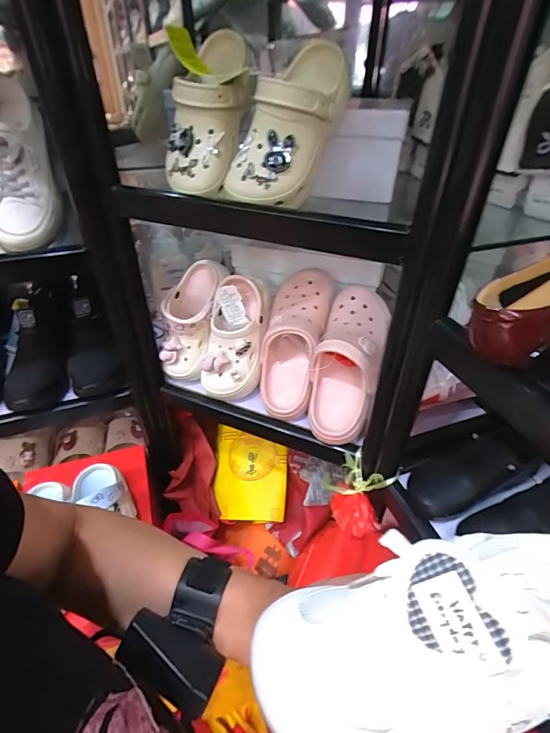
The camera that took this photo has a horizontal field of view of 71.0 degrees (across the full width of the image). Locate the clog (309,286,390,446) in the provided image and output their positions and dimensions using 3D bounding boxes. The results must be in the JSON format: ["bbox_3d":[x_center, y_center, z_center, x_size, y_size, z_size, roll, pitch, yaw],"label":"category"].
[{"bbox_3d":[0.114,-0.005,0.624,0.094,0.253,0.086,11,-5,13],"label":"clog"}]

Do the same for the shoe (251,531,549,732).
[{"bbox_3d":[0.100,0.144,0.212,0.222,0.077,0.084,-16,39,-1],"label":"shoe"}]

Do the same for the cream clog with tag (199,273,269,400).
[{"bbox_3d":[-0.069,-0.048,0.691,0.102,0.213,0.067,9,-3,11],"label":"cream clog with tag"}]

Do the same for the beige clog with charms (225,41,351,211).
[{"bbox_3d":[0.026,-0.292,0.478,0.173,0.165,0.075,-27,45,-30],"label":"beige clog with charms"}]

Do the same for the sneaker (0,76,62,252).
[{"bbox_3d":[-0.364,-0.289,0.551,0.082,0.244,0.082,-7,-3,-9],"label":"sneaker"}]

